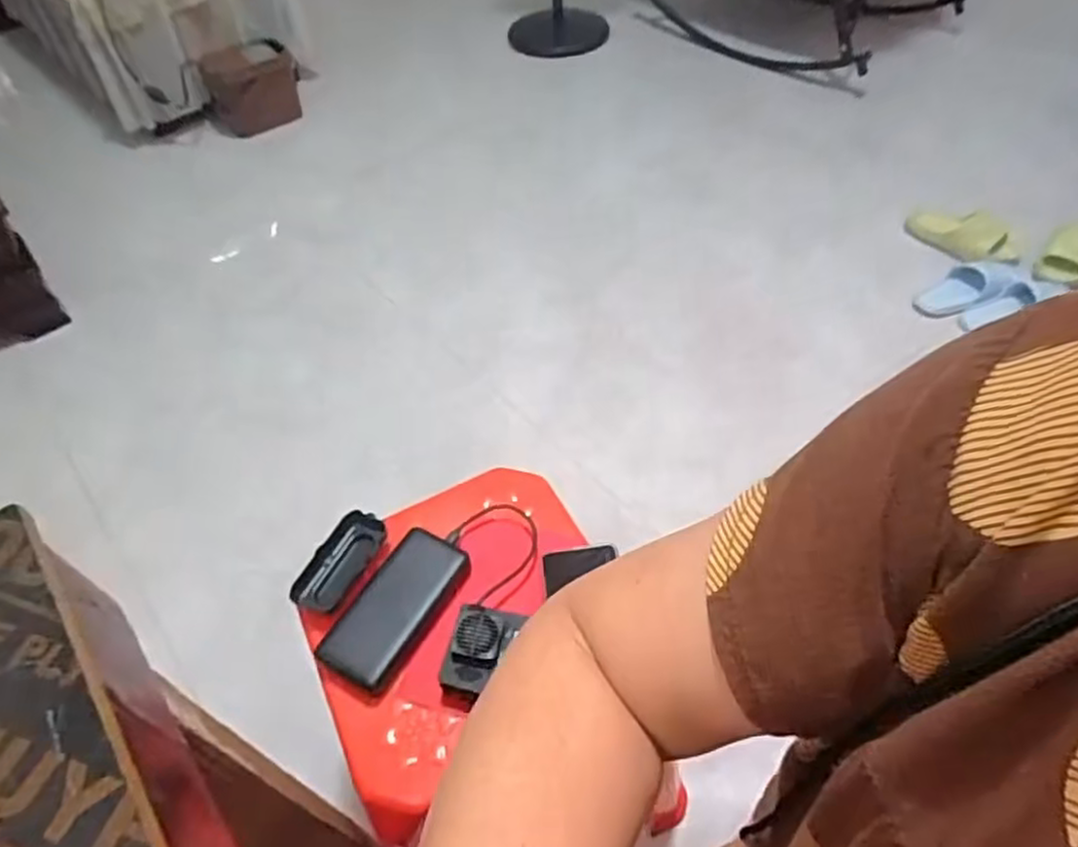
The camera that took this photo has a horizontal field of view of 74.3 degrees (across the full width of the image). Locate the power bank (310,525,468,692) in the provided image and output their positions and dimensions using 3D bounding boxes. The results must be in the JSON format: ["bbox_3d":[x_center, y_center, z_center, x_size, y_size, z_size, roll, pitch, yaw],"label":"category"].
[{"bbox_3d":[-0.137,0.173,0.684,0.081,0.020,0.154,25,56,23],"label":"power bank"}]

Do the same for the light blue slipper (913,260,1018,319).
[{"bbox_3d":[0.955,-0.302,1.581,0.257,0.057,0.102,-18,51,-11],"label":"light blue slipper"}]

